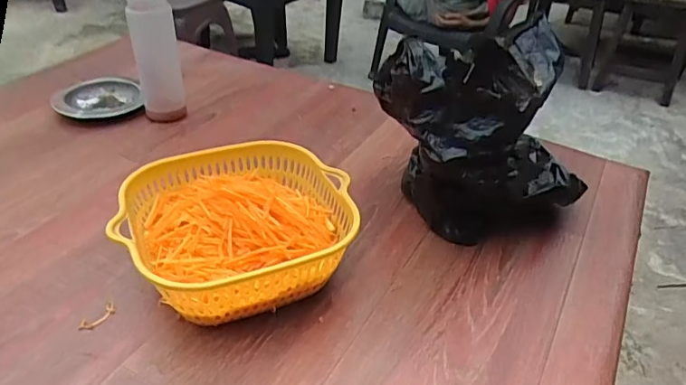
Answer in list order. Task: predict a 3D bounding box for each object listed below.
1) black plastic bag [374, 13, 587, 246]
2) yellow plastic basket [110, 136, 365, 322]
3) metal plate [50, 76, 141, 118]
[{"bbox_3d":[0.120,-0.055,0.488,0.169,0.174,0.144,-17,39,-25],"label":"black plastic bag"},{"bbox_3d":[-0.083,0.035,0.437,0.171,0.074,0.170,-12,37,-18],"label":"yellow plastic basket"},{"bbox_3d":[-0.324,-0.127,0.713,0.107,0.016,0.122,-17,39,-24],"label":"metal plate"}]

